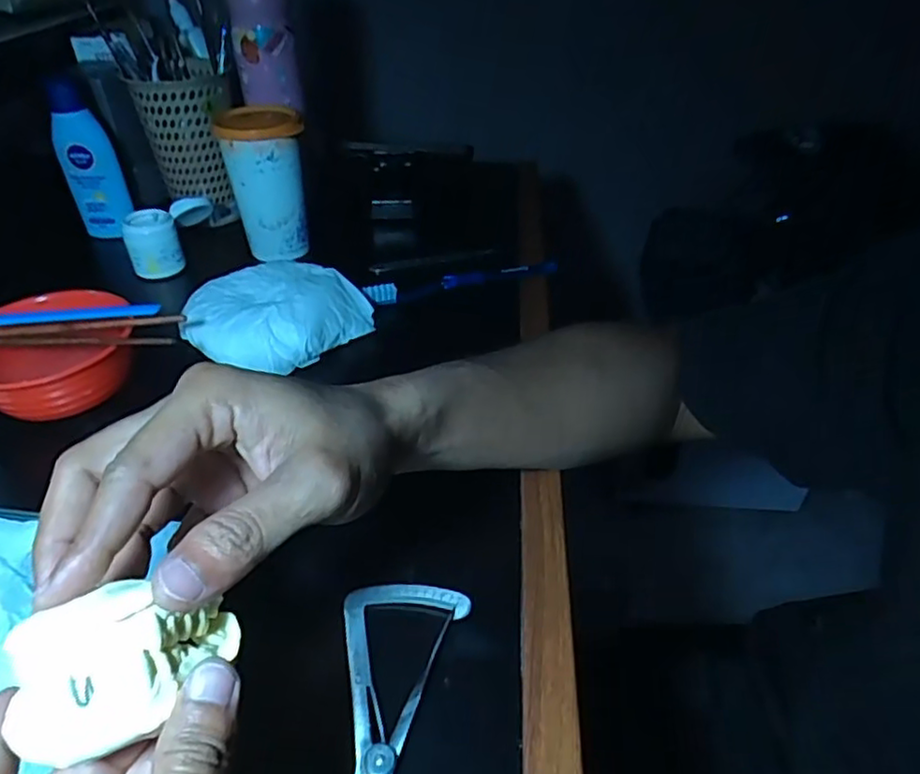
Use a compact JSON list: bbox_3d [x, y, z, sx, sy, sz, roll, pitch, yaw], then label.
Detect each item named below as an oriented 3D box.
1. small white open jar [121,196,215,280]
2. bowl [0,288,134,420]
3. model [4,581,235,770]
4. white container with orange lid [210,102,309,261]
[{"bbox_3d":[-0.270,-0.143,0.587,0.046,0.055,0.080,15,40,16],"label":"small white open jar"},{"bbox_3d":[-0.282,-0.020,0.429,0.109,0.048,0.089,-16,44,-24],"label":"bowl"},{"bbox_3d":[-0.107,0.089,0.207,0.063,0.038,0.043,-11,69,-24],"label":"model"},{"bbox_3d":[-0.178,-0.189,0.584,0.065,0.120,0.070,-8,39,-12],"label":"white container with orange lid"}]

